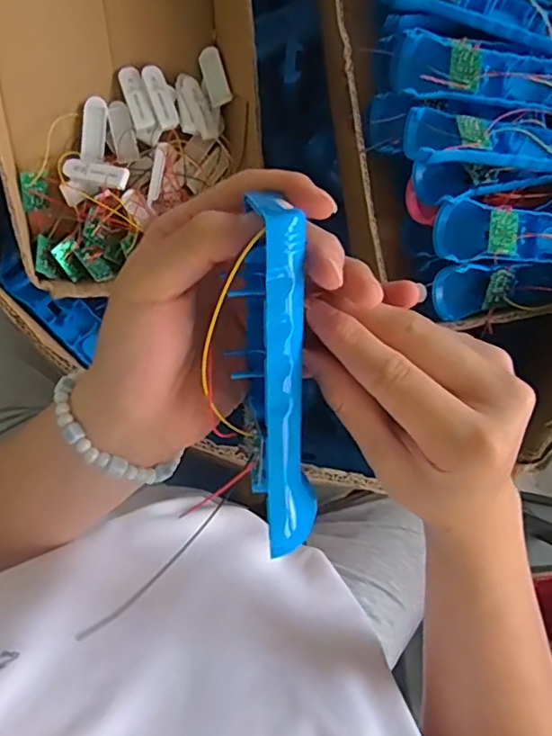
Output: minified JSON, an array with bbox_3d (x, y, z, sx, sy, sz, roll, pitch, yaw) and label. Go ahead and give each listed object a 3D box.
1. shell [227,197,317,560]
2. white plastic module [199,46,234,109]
[{"bbox_3d":[0.001,0.011,0.242,0.026,0.025,0.155,-4,120,-2],"label":"shell"},{"bbox_3d":[-0.058,-0.276,0.555,0.022,0.008,0.054,-17,91,9],"label":"white plastic module"}]

